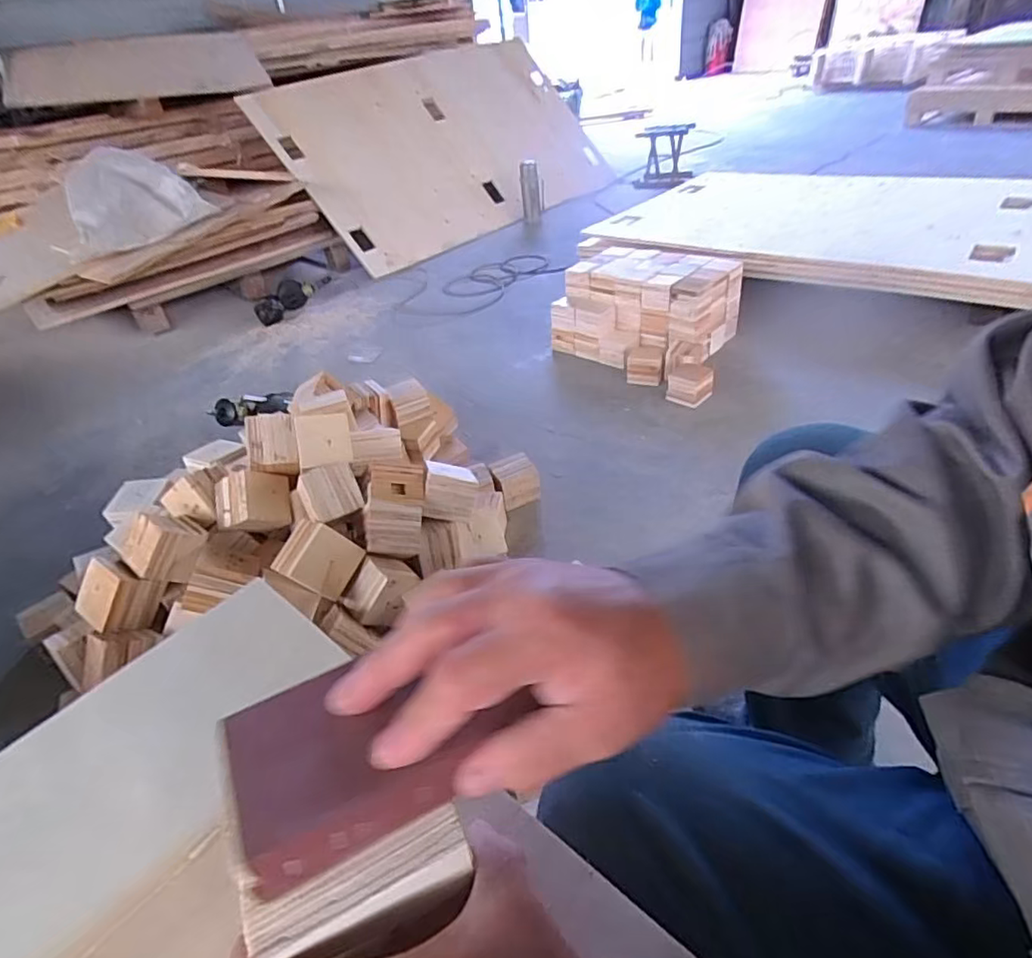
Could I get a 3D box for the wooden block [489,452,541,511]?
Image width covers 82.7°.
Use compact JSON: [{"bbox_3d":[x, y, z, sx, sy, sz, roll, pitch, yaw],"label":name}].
[{"bbox_3d":[-0.004,0.005,1.379,0.103,0.087,0.084,-23,41,-19],"label":"wooden block"}]

